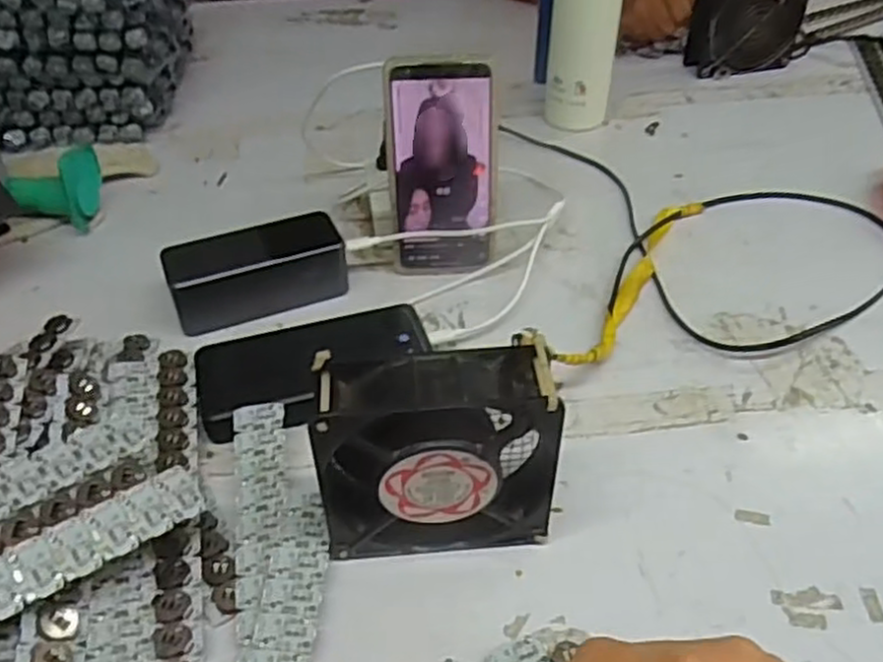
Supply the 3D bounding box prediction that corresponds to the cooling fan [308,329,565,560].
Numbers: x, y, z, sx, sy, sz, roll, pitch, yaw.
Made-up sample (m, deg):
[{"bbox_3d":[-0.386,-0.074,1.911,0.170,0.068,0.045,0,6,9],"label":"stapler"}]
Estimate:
[{"bbox_3d":[0.002,0.067,0.390,0.130,0.120,0.046,-3,42,-1],"label":"cooling fan"}]

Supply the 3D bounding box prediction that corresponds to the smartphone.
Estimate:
[{"bbox_3d":[0.003,-0.121,0.560,0.079,0.164,0.005,-3,30,-2],"label":"smartphone"}]

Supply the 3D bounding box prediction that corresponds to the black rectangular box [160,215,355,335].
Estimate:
[{"bbox_3d":[-0.139,-0.045,0.564,0.126,0.051,0.051,-18,44,-17],"label":"black rectangular box"}]

